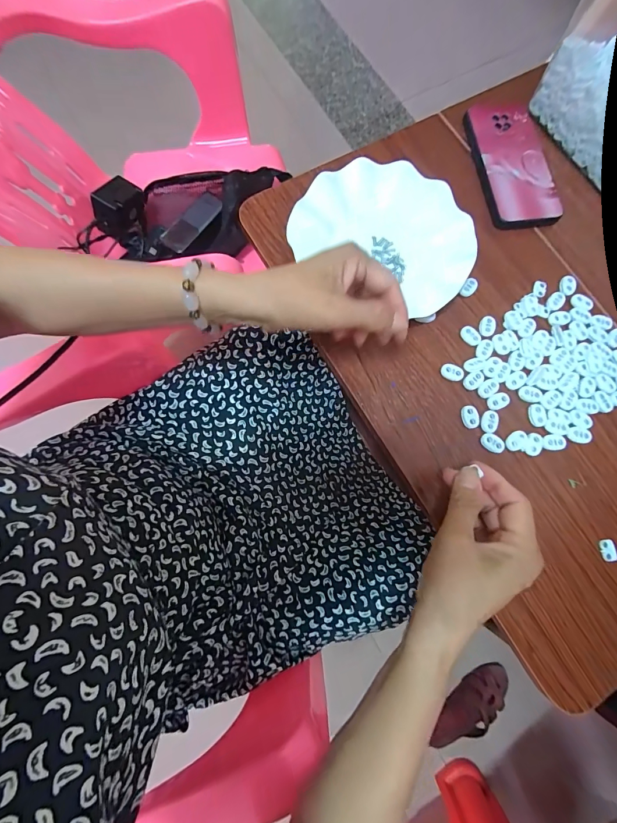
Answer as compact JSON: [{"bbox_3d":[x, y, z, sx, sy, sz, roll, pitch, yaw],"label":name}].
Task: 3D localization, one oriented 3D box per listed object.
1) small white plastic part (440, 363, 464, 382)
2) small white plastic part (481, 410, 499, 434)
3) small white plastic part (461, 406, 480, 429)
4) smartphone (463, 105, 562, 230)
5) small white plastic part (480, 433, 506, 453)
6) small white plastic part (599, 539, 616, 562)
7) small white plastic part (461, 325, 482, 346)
[{"bbox_3d":[0.147,-0.040,0.339,0.023,0.006,0.015,18,78,2],"label":"small white plastic part"},{"bbox_3d":[0.179,0.009,0.327,0.016,0.004,0.024,12,78,1],"label":"small white plastic part"},{"bbox_3d":[0.160,0.006,0.330,0.016,0.006,0.022,-8,78,-3],"label":"small white plastic part"},{"bbox_3d":[0.242,-0.295,0.391,0.087,0.008,0.165,-6,78,-3],"label":"smartphone"},{"bbox_3d":[0.180,0.031,0.323,0.023,0.004,0.015,34,79,6],"label":"small white plastic part"},{"bbox_3d":[0.279,0.129,0.308,0.013,0.004,0.019,-8,78,-3],"label":"small white plastic part"},{"bbox_3d":[0.171,-0.080,0.348,0.016,0.005,0.023,-34,81,-8],"label":"small white plastic part"}]

